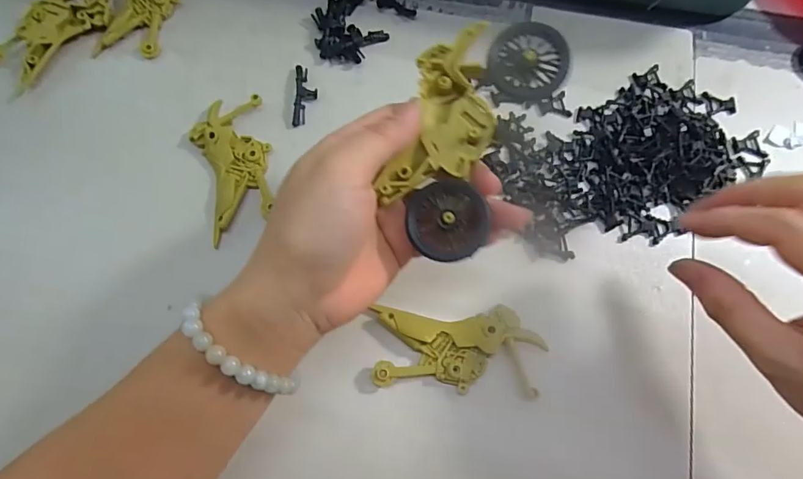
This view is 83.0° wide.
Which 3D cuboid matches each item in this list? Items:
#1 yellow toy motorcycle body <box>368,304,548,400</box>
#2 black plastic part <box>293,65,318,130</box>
[{"bbox_3d":[0.030,0.063,0.264,0.095,0.013,0.046,1,71,1],"label":"yellow toy motorcycle body"},{"bbox_3d":[-0.068,-0.104,0.324,0.016,0.006,0.050,0,71,1],"label":"black plastic part"}]

